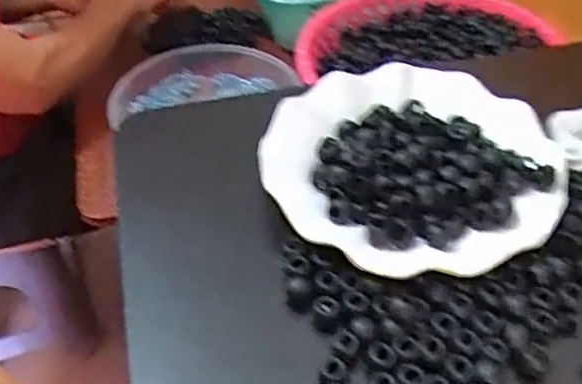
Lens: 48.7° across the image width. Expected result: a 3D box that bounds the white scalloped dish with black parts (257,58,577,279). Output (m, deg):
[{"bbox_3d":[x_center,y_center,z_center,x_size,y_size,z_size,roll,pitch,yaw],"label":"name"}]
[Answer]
[{"bbox_3d":[0.076,-0.020,0.408,0.174,0.029,0.176,0,41,0],"label":"white scalloped dish with black parts"}]

